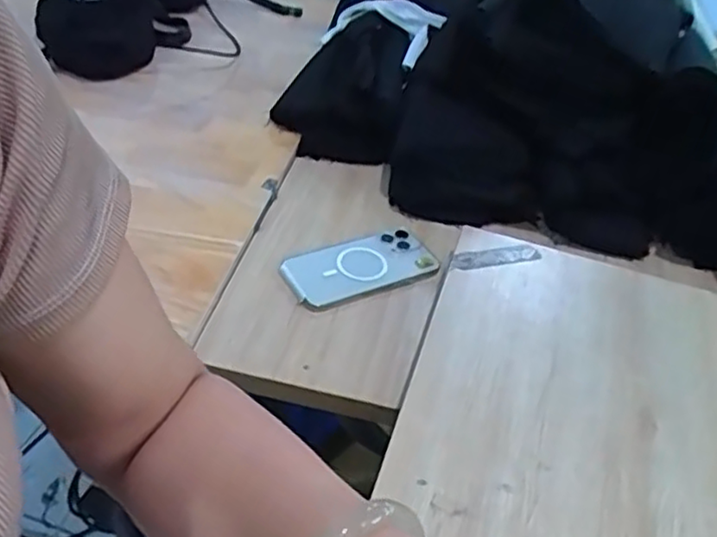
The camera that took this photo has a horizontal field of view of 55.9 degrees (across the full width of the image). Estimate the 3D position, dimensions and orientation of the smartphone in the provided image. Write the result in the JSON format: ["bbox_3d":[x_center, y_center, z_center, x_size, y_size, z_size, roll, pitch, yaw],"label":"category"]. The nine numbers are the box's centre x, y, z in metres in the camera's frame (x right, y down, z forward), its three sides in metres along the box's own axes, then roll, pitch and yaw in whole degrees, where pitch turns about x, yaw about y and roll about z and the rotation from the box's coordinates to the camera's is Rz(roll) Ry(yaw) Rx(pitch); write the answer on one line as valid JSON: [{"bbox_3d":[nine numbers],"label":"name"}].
[{"bbox_3d":[0.003,-0.004,0.713,0.158,0.011,0.074,-18,45,-28],"label":"smartphone"}]

